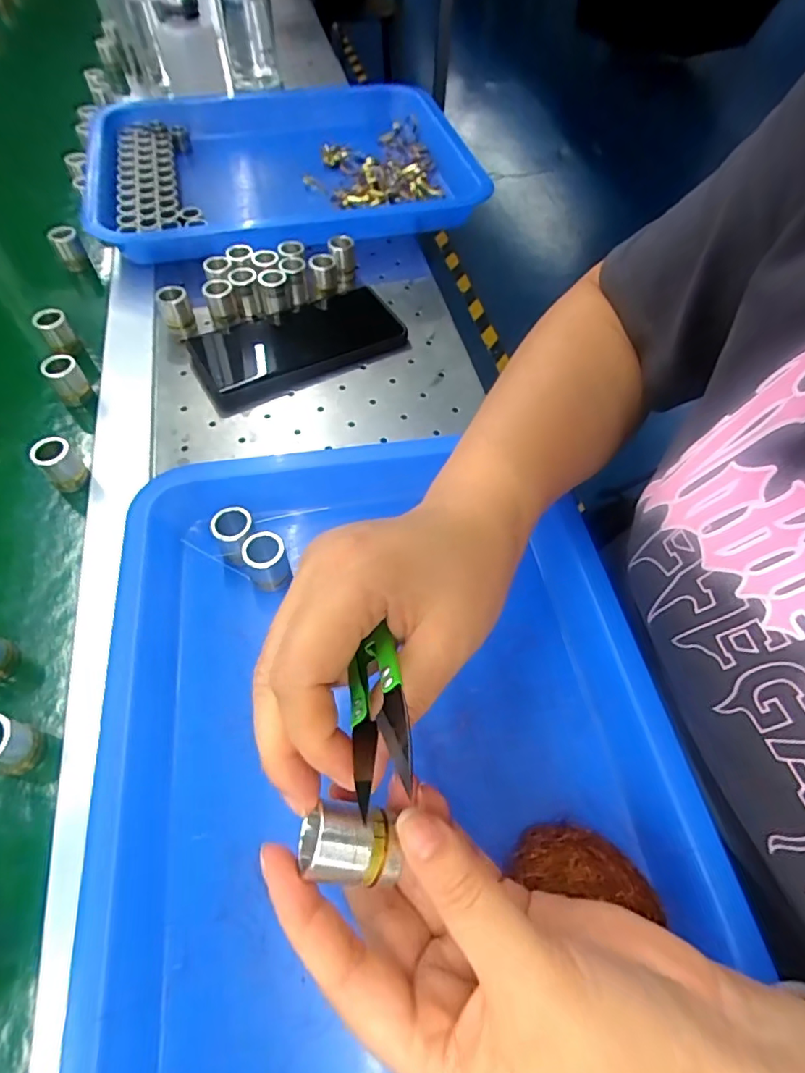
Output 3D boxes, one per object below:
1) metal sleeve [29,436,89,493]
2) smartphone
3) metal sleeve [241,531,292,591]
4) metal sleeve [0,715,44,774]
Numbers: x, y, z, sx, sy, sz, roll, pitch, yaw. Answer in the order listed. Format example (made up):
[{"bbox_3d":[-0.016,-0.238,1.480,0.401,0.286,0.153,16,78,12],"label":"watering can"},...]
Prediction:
[{"bbox_3d":[-0.225,-0.047,0.352,0.018,0.032,0.022,40,65,21],"label":"metal sleeve"},{"bbox_3d":[-0.083,-0.160,0.432,0.169,0.012,0.082,-24,61,-16],"label":"smartphone"},{"bbox_3d":[-0.077,0.013,0.301,0.022,0.024,0.022,-20,60,-14],"label":"metal sleeve"},{"bbox_3d":[-0.191,0.100,0.257,0.022,0.033,0.022,1,58,-1],"label":"metal sleeve"}]

